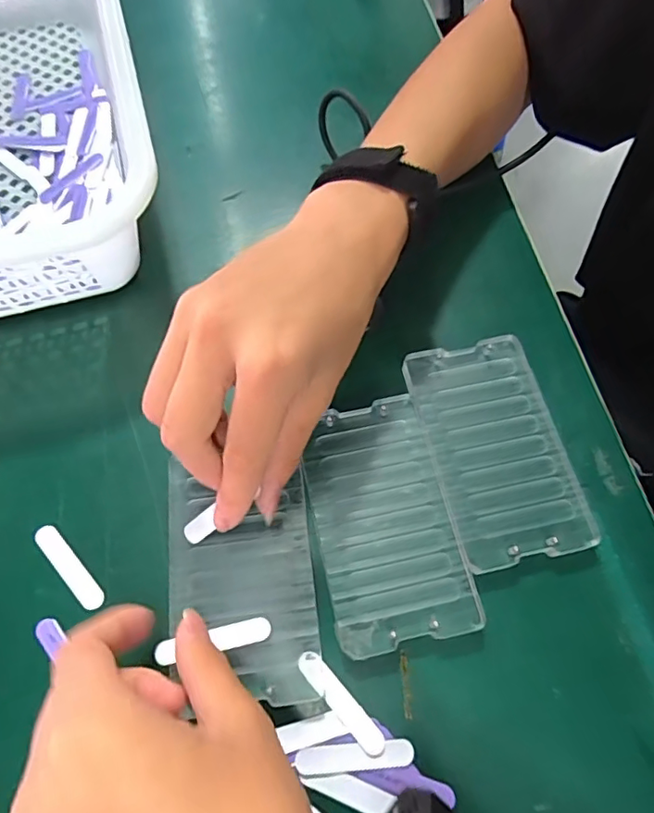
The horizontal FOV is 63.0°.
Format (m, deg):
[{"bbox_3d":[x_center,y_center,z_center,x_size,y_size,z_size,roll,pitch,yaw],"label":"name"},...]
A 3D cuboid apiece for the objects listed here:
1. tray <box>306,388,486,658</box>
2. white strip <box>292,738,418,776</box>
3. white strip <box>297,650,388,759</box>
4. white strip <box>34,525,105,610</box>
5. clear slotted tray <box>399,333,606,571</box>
[{"bbox_3d":[0.027,0.055,0.271,0.066,0.009,0.120,-12,67,-5],"label":"tray"},{"bbox_3d":[0.012,0.153,0.233,0.051,0.004,0.010,-5,66,-1],"label":"white strip"},{"bbox_3d":[0.006,0.133,0.240,0.011,0.010,0.051,-40,72,-15],"label":"white strip"},{"bbox_3d":[-0.129,0.080,0.265,0.011,0.004,0.051,-42,72,-16],"label":"white strip"},{"bbox_3d":[0.089,0.021,0.289,0.070,0.012,0.122,-12,67,-5],"label":"clear slotted tray"}]

